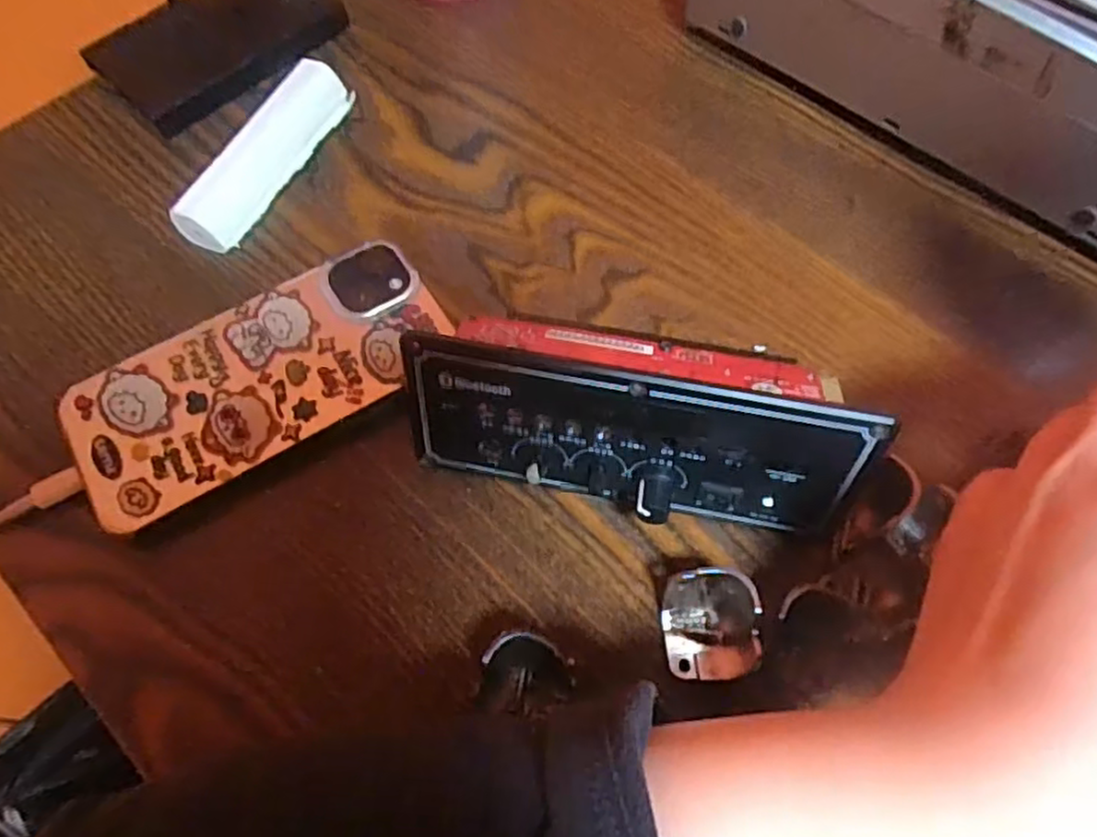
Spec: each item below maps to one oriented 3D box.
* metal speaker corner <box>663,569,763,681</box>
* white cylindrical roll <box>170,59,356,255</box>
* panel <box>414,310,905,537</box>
[{"bbox_3d":[0.055,0.068,0.240,0.031,0.016,0.036,3,64,-1],"label":"metal speaker corner"},{"bbox_3d":[-0.123,-0.117,0.318,0.023,0.023,0.103,23,66,8],"label":"white cylindrical roll"},{"bbox_3d":[0.029,-0.002,0.247,0.149,0.059,0.062,10,64,3],"label":"panel"}]

